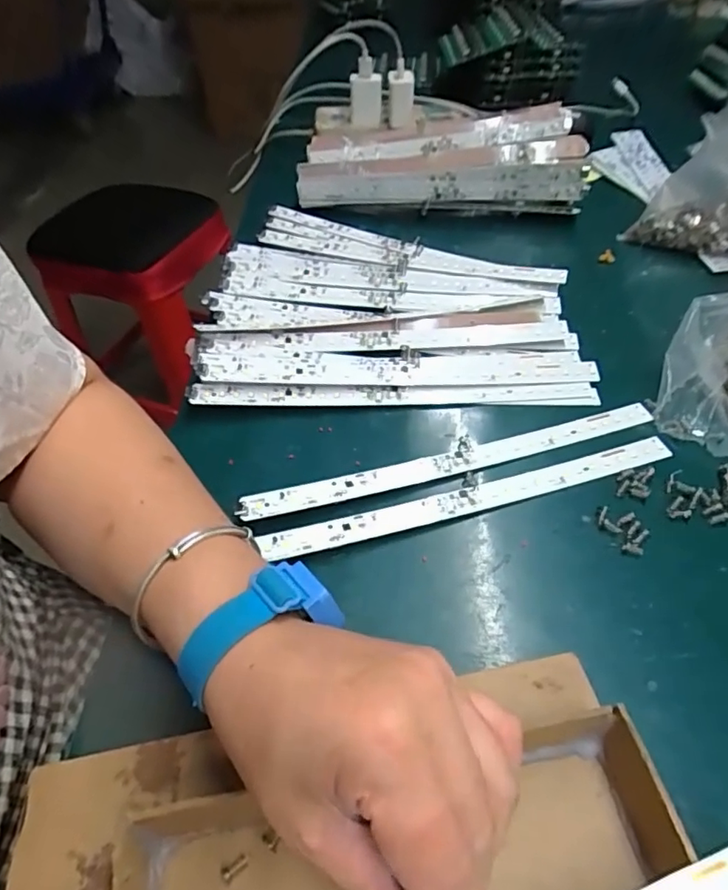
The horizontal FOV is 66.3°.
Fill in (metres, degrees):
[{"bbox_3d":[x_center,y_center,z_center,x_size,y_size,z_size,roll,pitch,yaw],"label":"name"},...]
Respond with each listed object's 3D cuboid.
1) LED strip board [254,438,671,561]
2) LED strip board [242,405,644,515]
[{"bbox_3d":[0.070,0.030,0.343,0.267,0.006,0.017,-12,49,-12],"label":"LED strip board"},{"bbox_3d":[0.062,0.008,0.360,0.281,0.009,0.018,-13,49,-12],"label":"LED strip board"}]

